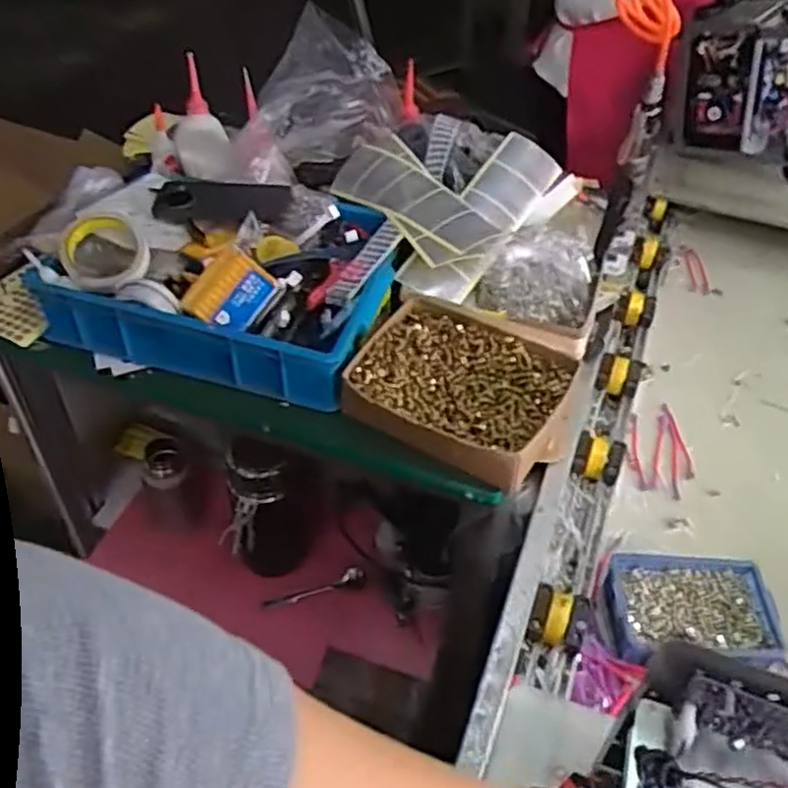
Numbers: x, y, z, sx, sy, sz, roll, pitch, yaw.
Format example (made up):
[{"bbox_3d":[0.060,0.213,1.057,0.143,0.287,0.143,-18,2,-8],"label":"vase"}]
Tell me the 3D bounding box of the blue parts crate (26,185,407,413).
[{"bbox_3d":[-0.190,-0.140,0.914,0.366,0.098,0.281,14,45,12],"label":"blue parts crate"}]

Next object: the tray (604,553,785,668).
[{"bbox_3d":[0.283,0.210,0.724,0.151,0.045,0.105,0,44,-2],"label":"tray"}]

